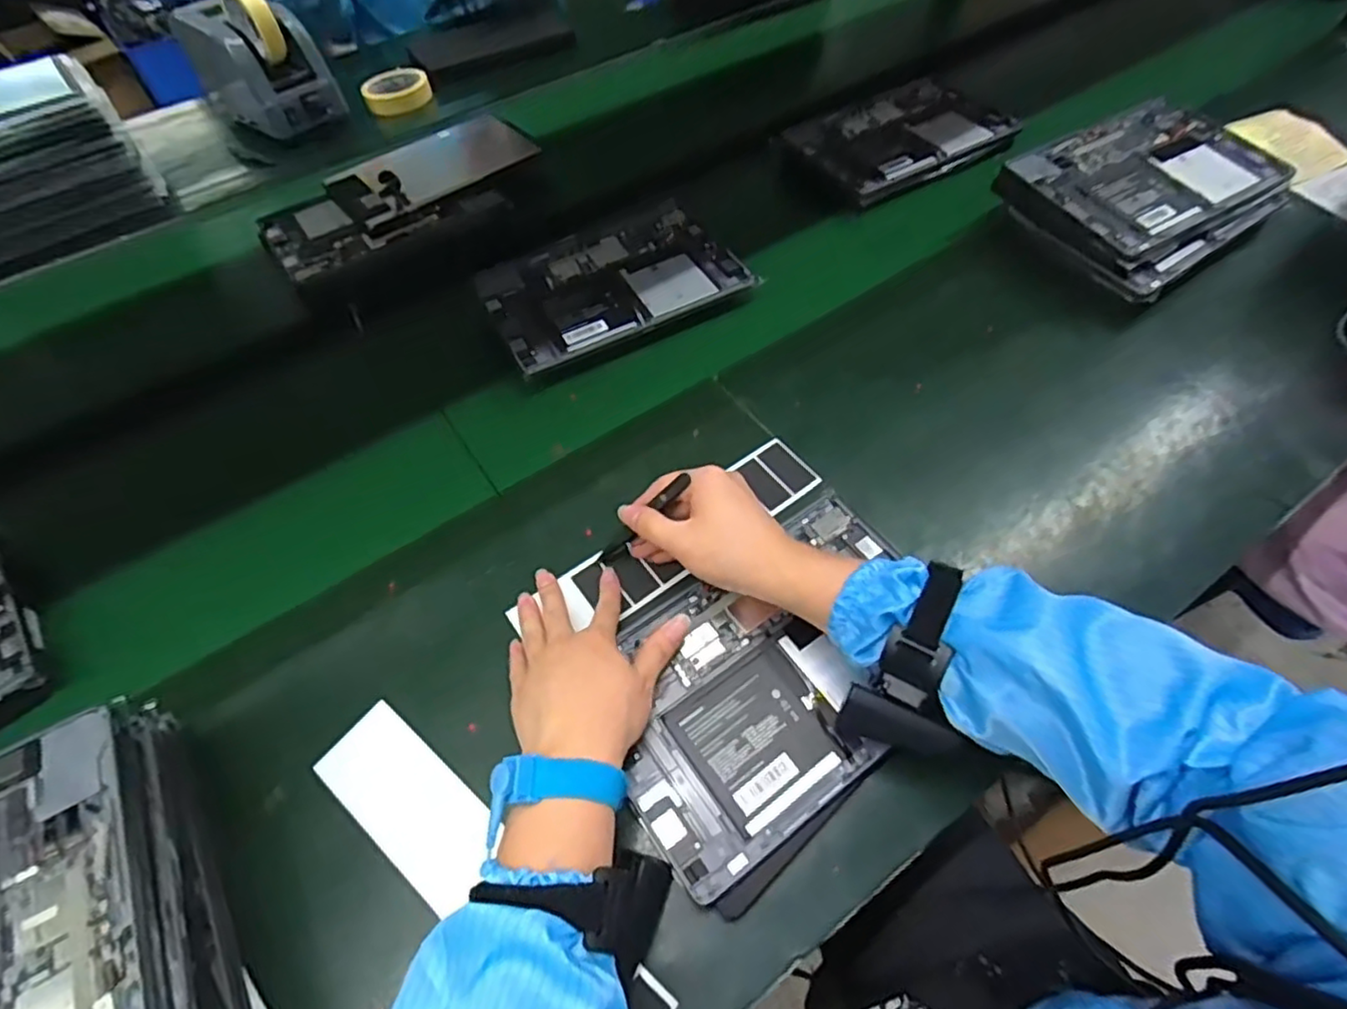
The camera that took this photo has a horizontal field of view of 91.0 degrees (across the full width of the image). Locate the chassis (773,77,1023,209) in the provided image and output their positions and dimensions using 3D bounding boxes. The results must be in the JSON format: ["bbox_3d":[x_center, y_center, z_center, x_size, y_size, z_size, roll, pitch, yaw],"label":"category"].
[{"bbox_3d":[0.267,-0.445,0.797,0.235,0.021,0.185,-24,61,-11],"label":"chassis"}]

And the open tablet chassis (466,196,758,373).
[{"bbox_3d":[-0.068,-0.234,0.681,0.245,0.011,0.177,-26,59,-13],"label":"open tablet chassis"}]

